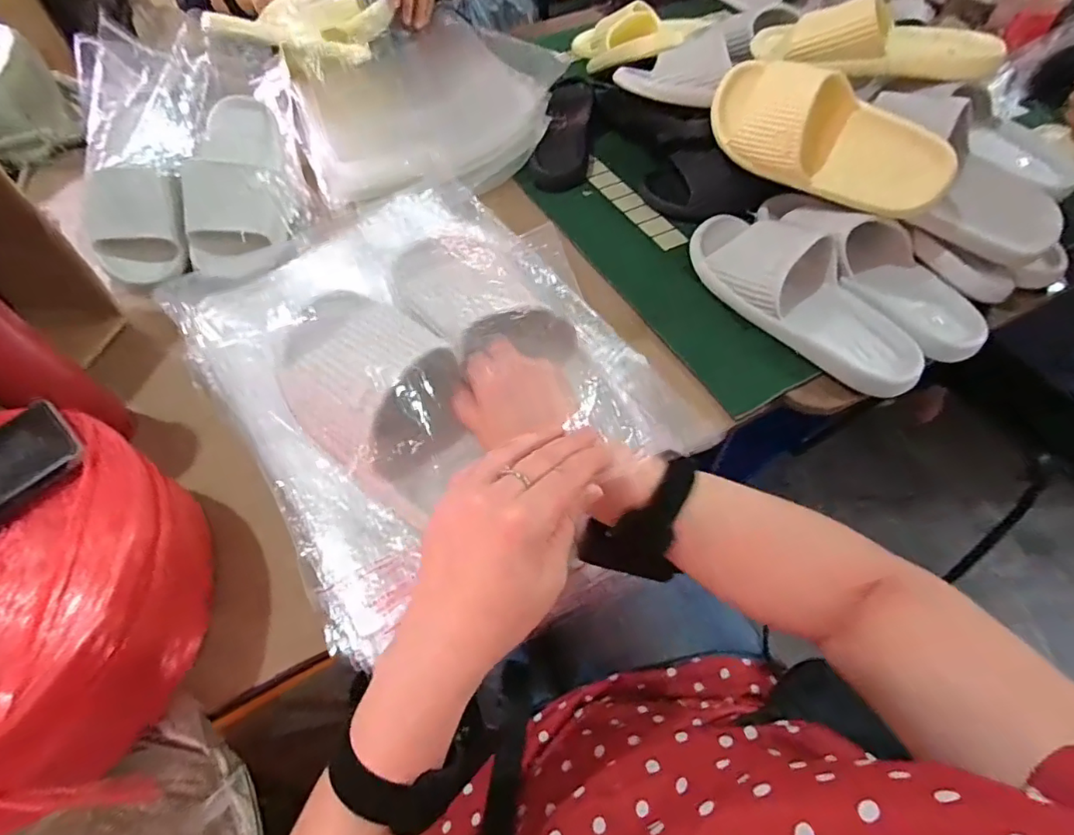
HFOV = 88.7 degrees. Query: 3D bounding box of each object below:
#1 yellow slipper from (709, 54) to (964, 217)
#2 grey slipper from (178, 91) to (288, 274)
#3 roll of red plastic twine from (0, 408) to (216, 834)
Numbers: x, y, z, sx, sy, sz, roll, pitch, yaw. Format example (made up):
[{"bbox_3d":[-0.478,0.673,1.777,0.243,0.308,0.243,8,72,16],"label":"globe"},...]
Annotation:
[{"bbox_3d":[0.320,-0.314,0.617,0.274,0.109,0.078,33,38,20],"label":"yellow slipper"},{"bbox_3d":[-0.384,-0.309,0.724,0.120,0.091,0.263,-8,56,-2],"label":"grey slipper"},{"bbox_3d":[-0.401,0.148,0.403,0.252,0.131,0.266,-1,56,2],"label":"roll of red plastic twine"}]

